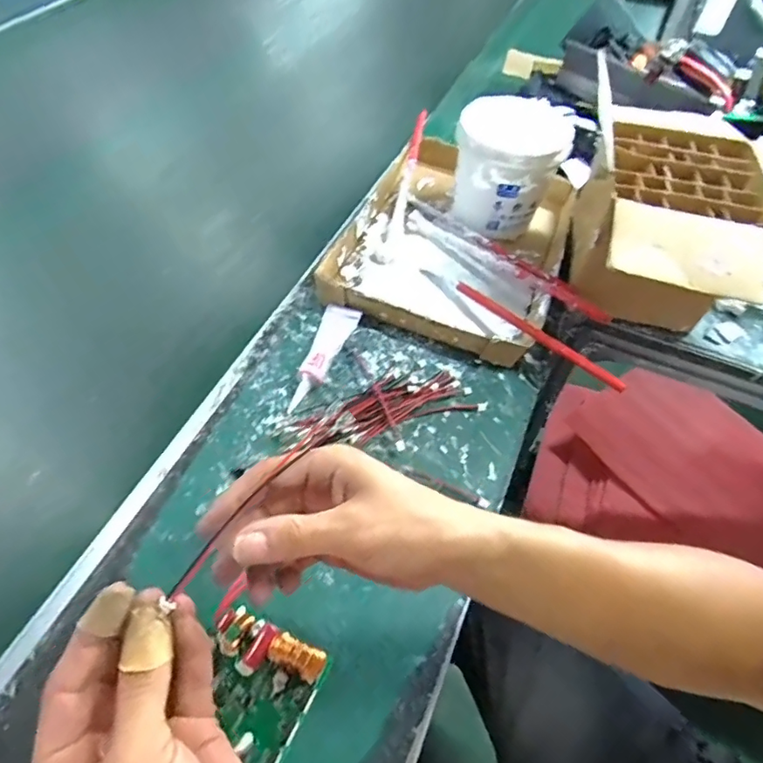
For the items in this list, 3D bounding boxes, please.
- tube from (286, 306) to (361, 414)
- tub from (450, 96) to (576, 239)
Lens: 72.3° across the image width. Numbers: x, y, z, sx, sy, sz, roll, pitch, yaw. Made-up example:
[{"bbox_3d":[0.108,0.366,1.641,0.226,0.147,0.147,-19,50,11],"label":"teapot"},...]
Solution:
[{"bbox_3d":[-0.060,-0.031,0.515,0.037,0.028,0.136,18,56,10],"label":"tube"},{"bbox_3d":[0.146,-0.252,0.614,0.122,0.129,0.115,1,55,-2],"label":"tub"}]

